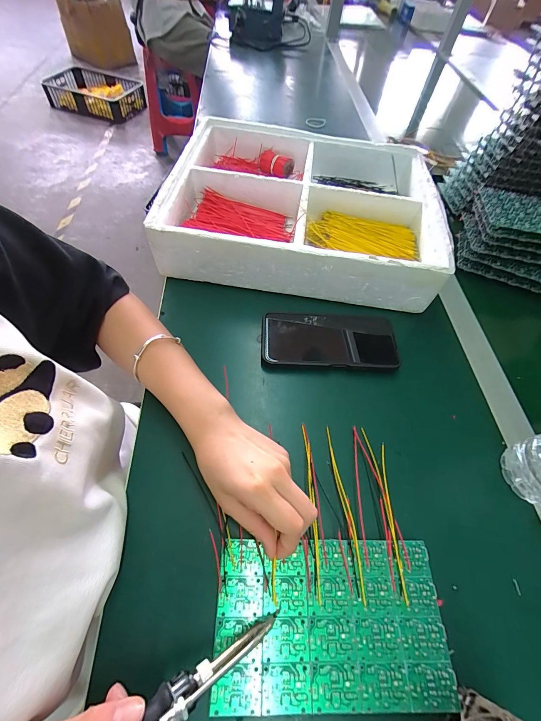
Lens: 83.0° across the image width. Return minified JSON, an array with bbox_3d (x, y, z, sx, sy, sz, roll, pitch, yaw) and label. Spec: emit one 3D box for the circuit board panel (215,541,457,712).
[{"bbox_3d":[0.047,0.198,0.235,0.171,0.004,0.100,3,58,-3],"label":"circuit board panel"}]

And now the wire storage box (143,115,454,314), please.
[{"bbox_3d":[0.049,-0.243,0.474,0.376,0.082,0.328,8,58,1],"label":"wire storage box"}]

